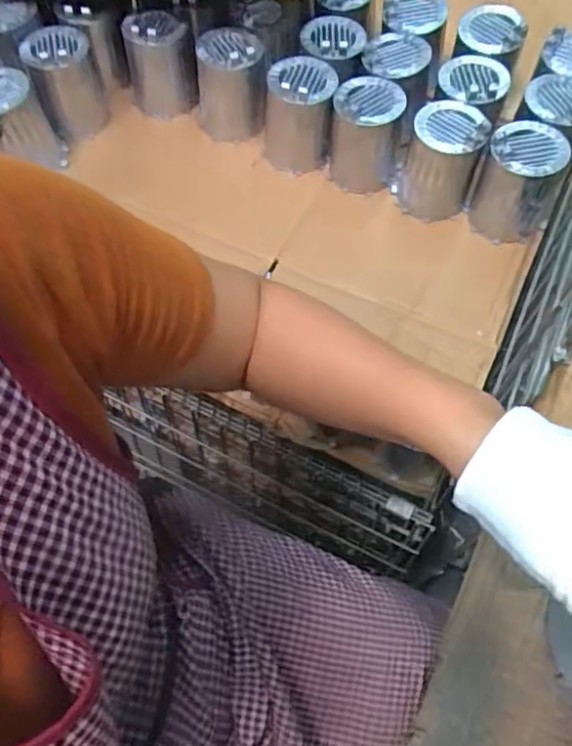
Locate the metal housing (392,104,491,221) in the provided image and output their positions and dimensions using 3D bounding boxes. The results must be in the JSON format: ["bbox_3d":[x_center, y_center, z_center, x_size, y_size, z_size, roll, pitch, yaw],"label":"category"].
[{"bbox_3d":[0.191,-0.270,0.762,0.096,0.116,0.094,12,63,7],"label":"metal housing"}]

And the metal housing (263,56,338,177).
[{"bbox_3d":[0.017,-0.334,0.809,0.093,0.139,0.083,-5,62,-1],"label":"metal housing"}]

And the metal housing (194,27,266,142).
[{"bbox_3d":[-0.078,-0.397,0.834,0.098,0.118,0.092,-2,62,0],"label":"metal housing"}]

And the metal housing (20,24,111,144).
[{"bbox_3d":[-0.299,-0.395,0.833,0.088,0.117,0.100,-19,64,-9],"label":"metal housing"}]

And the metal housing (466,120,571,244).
[{"bbox_3d":[0.285,-0.226,0.741,0.091,0.122,0.101,26,66,14],"label":"metal housing"}]

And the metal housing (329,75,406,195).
[{"bbox_3d":[0.101,-0.310,0.794,0.083,0.126,0.090,0,62,1],"label":"metal housing"}]

